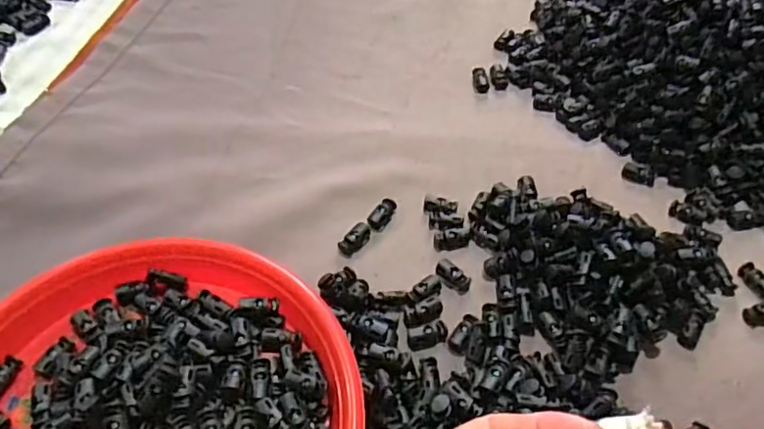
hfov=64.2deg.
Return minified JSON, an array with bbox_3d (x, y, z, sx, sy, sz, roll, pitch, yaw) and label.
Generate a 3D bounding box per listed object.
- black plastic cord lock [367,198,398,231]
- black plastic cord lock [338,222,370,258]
[{"bbox_3d":[0.000,0.000,0.485,0.015,0.007,0.030,26,55,16],"label":"black plastic cord lock"},{"bbox_3d":[-0.021,0.018,0.469,0.015,0.008,0.030,33,58,21],"label":"black plastic cord lock"}]

